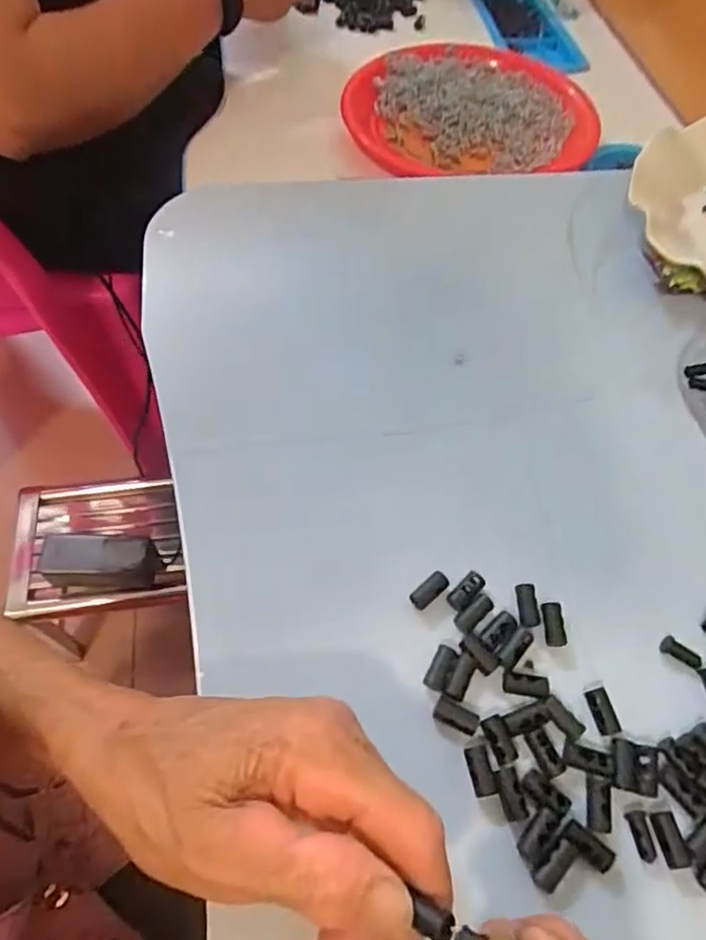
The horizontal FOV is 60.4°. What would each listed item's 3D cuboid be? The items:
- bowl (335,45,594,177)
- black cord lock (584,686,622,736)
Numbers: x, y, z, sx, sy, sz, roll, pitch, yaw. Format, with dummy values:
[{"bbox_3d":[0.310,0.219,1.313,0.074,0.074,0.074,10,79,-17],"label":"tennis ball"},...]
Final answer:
[{"bbox_3d":[0.103,-0.344,0.568,0.219,0.043,0.190,-2,60,-3],"label":"bowl"},{"bbox_3d":[0.103,0.100,0.249,0.009,0.004,0.018,-13,61,-10],"label":"black cord lock"}]

